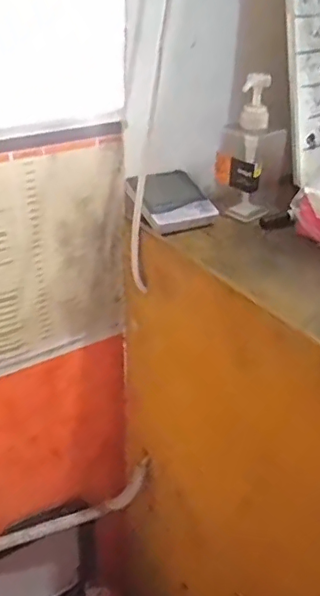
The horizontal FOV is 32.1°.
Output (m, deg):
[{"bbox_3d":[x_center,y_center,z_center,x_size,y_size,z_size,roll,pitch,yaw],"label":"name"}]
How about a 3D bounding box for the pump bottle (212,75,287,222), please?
[{"bbox_3d":[0.124,-0.195,0.738,0.095,0.175,0.080,8,33,9],"label":"pump bottle"}]

